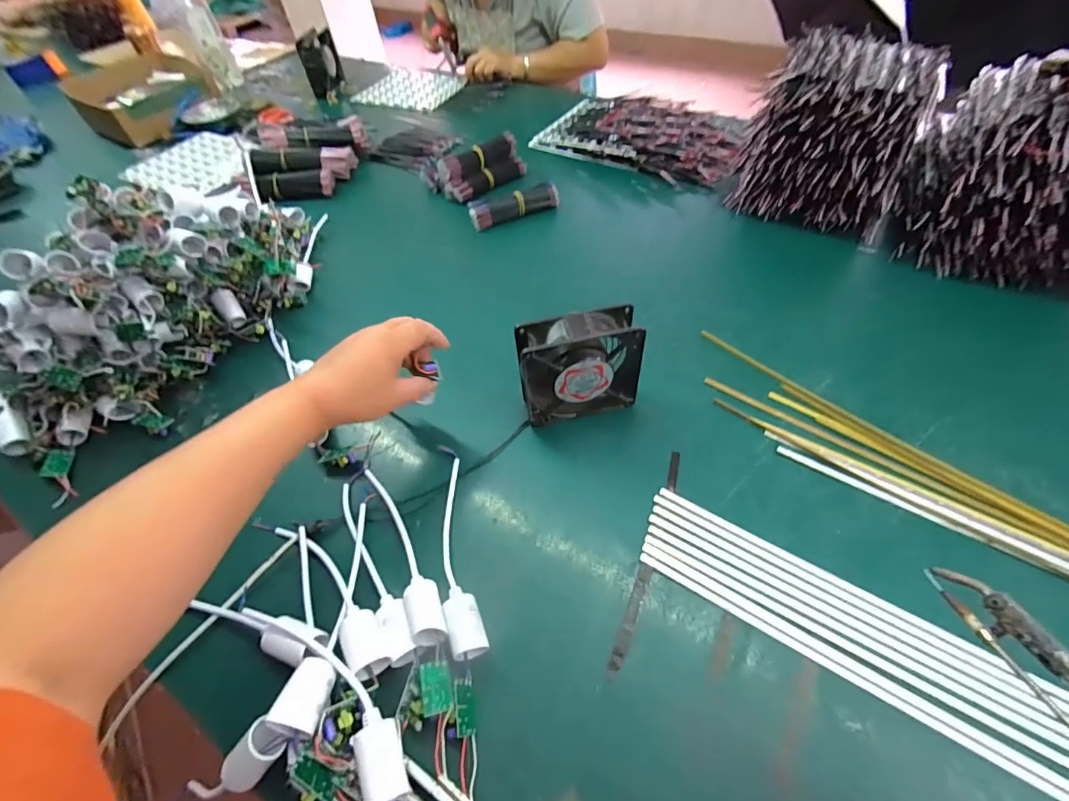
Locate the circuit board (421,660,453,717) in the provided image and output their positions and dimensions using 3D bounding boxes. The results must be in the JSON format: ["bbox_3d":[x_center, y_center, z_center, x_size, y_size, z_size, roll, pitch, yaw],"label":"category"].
[{"bbox_3d":[-0.071,0.207,0.339,0.020,0.004,0.034,0,35,-21],"label":"circuit board"}]

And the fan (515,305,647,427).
[{"bbox_3d":[0.048,-0.034,0.481,0.125,0.117,0.045,-13,52,-4],"label":"fan"}]

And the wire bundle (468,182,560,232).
[{"bbox_3d":[-0.032,-0.318,0.768,0.146,0.040,0.030,-16,52,-7],"label":"wire bundle"}]

